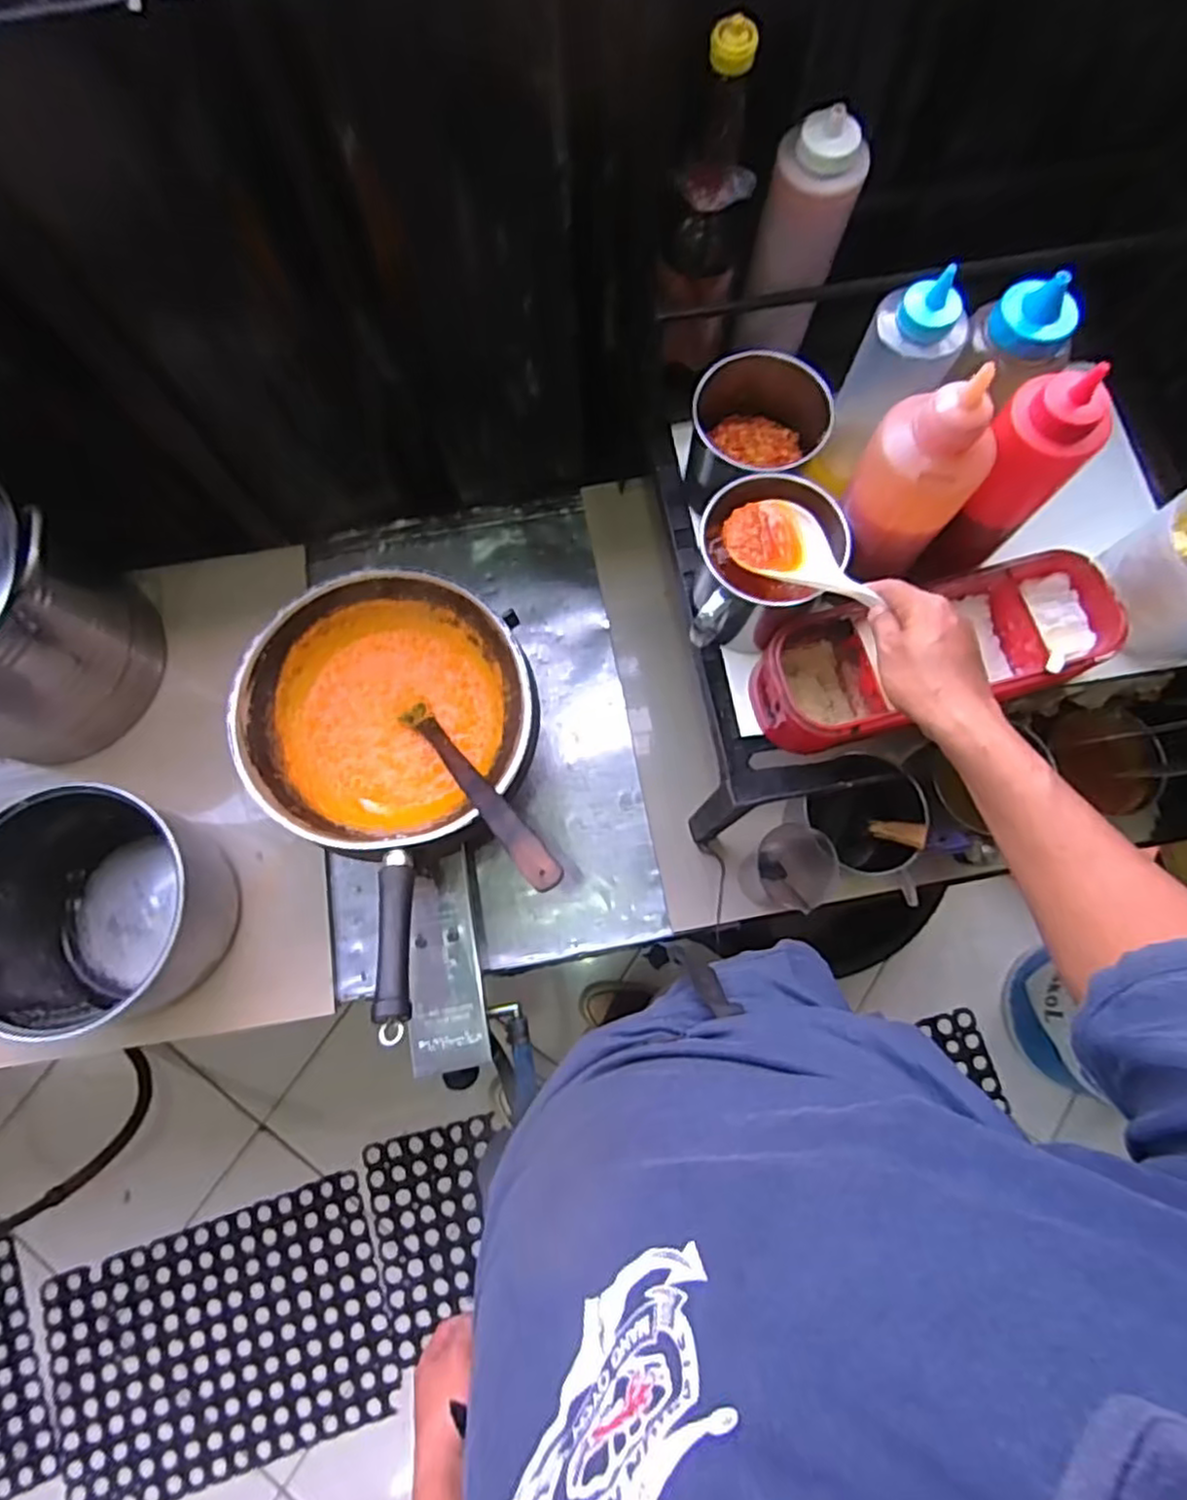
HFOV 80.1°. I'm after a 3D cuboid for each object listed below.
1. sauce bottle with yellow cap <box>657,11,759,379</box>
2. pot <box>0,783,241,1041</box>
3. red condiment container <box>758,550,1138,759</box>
[{"bbox_3d":[0.090,-0.414,0.566,0.063,0.256,0.057,10,77,3],"label":"sauce bottle with yellow cap"},{"bbox_3d":[-0.520,0.170,0.763,0.212,0.172,0.229,0,76,1],"label":"pot"},{"bbox_3d":[0.291,-0.082,0.621,0.302,0.068,0.117,-16,77,-3],"label":"red condiment container"}]

